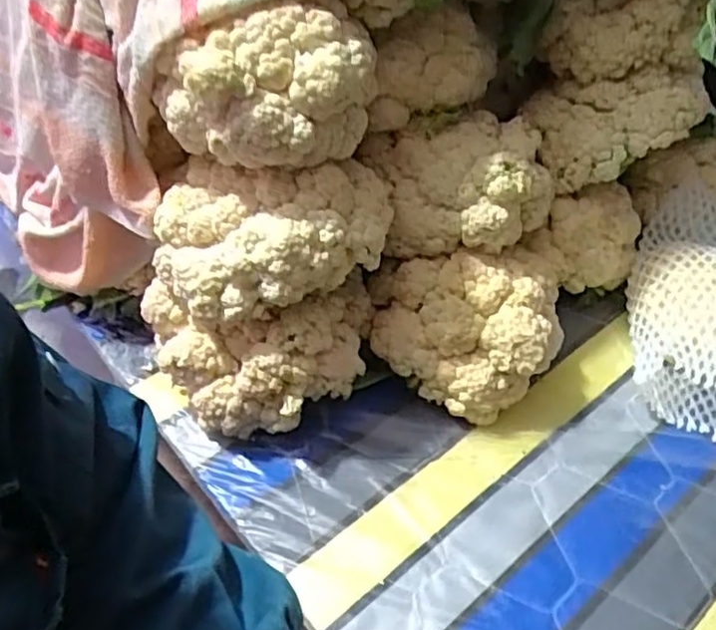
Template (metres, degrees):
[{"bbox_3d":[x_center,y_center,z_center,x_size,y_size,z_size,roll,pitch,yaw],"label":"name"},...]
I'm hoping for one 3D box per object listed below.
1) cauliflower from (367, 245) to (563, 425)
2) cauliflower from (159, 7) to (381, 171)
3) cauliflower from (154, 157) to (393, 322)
[{"bbox_3d":[0.106,0.017,0.611,0.180,0.112,0.131,-6,49,-12],"label":"cauliflower"},{"bbox_3d":[-0.049,-0.154,0.460,0.160,0.088,0.080,-14,51,-18],"label":"cauliflower"},{"bbox_3d":[-0.064,-0.061,0.511,0.185,0.096,0.103,-1,48,-7],"label":"cauliflower"}]

